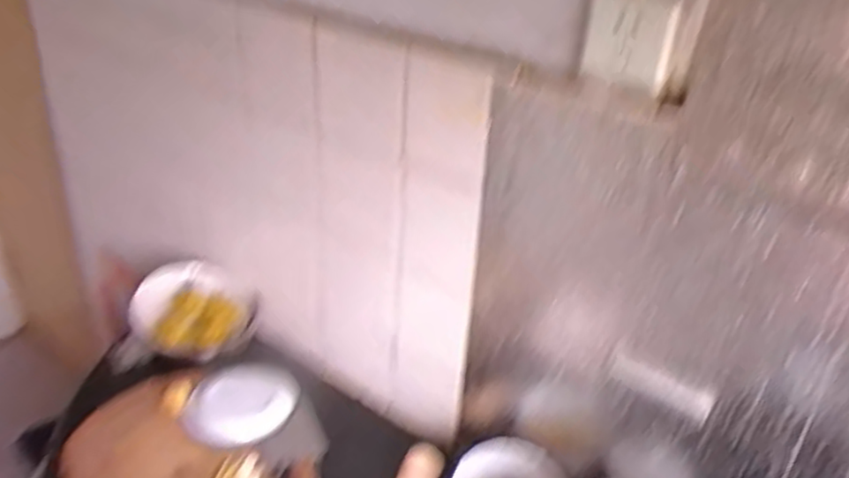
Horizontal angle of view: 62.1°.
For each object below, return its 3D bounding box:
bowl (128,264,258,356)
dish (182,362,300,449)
[{"bbox_3d":[-0.367,0.118,1.159,0.181,0.074,0.204,-25,41,-39],"label":"bowl"},{"bbox_3d":[-0.259,0.224,0.985,0.135,0.021,0.150,26,37,32],"label":"dish"}]

